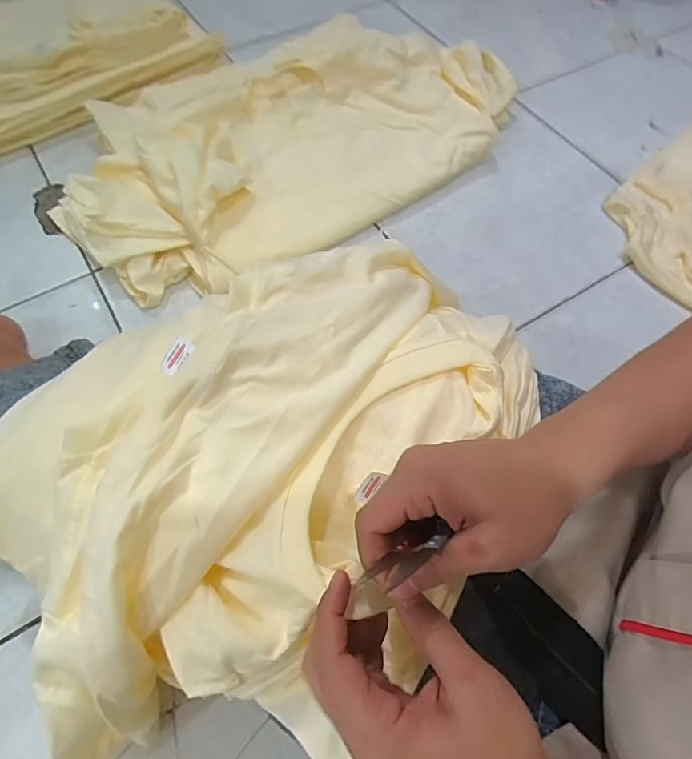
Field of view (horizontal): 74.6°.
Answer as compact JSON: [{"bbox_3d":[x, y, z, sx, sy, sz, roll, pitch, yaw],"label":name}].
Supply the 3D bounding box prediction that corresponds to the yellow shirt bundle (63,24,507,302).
[{"bbox_3d":[-0.068,-0.396,0.710,0.735,0.107,0.385,-33,69,-17],"label":"yellow shirt bundle"}]

